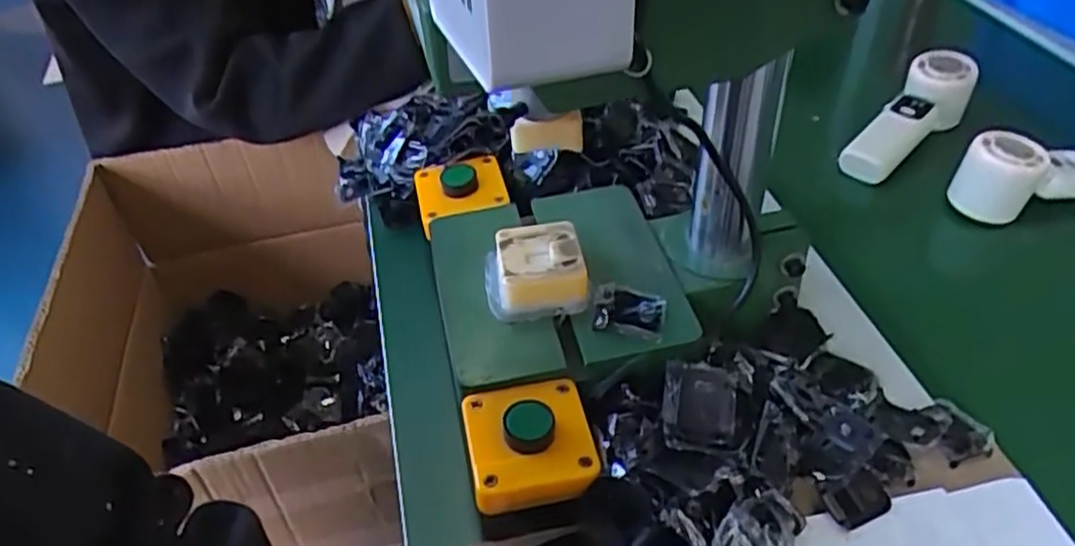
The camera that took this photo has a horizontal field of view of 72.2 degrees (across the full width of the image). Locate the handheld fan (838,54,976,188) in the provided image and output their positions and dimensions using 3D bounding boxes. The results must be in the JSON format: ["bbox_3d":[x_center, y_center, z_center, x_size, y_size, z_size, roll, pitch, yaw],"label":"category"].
[{"bbox_3d":[0.340,-0.146,0.677,0.152,0.052,0.060,-44,52,-8],"label":"handheld fan"}]

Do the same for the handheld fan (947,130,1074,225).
[{"bbox_3d":[0.425,-0.078,0.605,0.180,0.075,0.047,-12,44,-4],"label":"handheld fan"}]

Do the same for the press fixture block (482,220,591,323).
[{"bbox_3d":[-0.003,-0.003,0.488,0.064,0.033,0.060,-8,43,-2],"label":"press fixture block"}]

